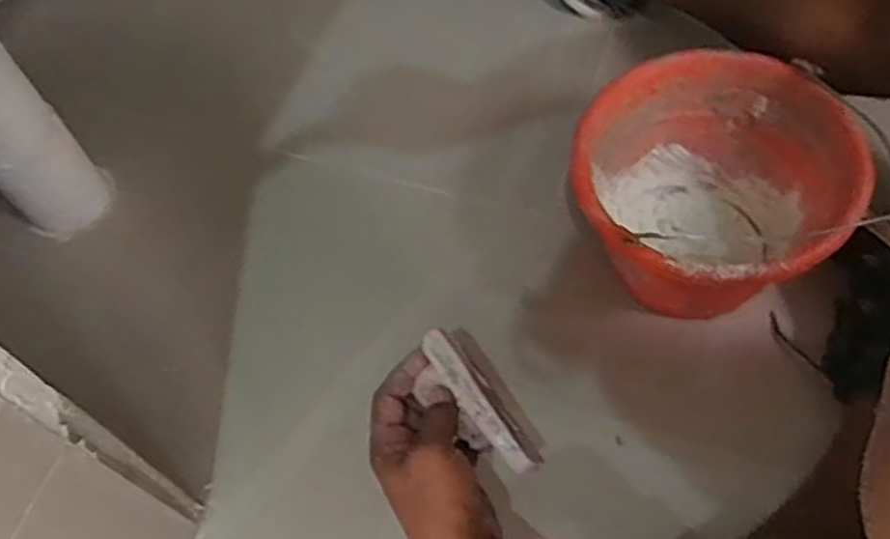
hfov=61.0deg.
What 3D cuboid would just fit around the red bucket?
[{"bbox_3d":[0.229,-0.058,0.698,0.214,0.177,0.234,-2,58,3],"label":"red bucket"}]

